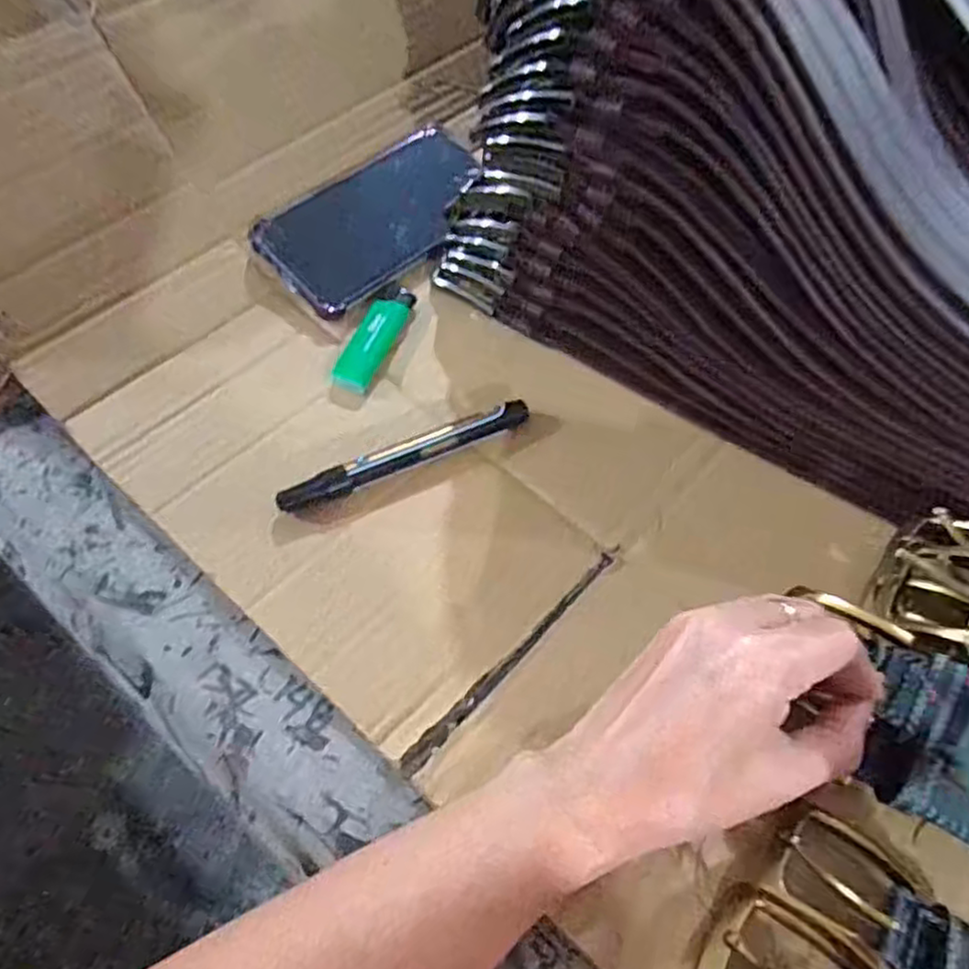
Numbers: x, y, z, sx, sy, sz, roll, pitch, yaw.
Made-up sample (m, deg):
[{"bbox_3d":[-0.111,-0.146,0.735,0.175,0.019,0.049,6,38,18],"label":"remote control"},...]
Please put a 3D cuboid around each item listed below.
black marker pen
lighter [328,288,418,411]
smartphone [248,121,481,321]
[{"bbox_3d":[-0.039,-0.016,0.380,0.142,0.021,0.013,-24,59,-15],"label":"black marker pen"},{"bbox_3d":[-0.068,-0.083,0.429,0.024,0.011,0.093,17,60,9],"label":"lighter"},{"bbox_3d":[-0.066,-0.179,0.475,0.080,0.013,0.165,44,65,4],"label":"smartphone"}]

